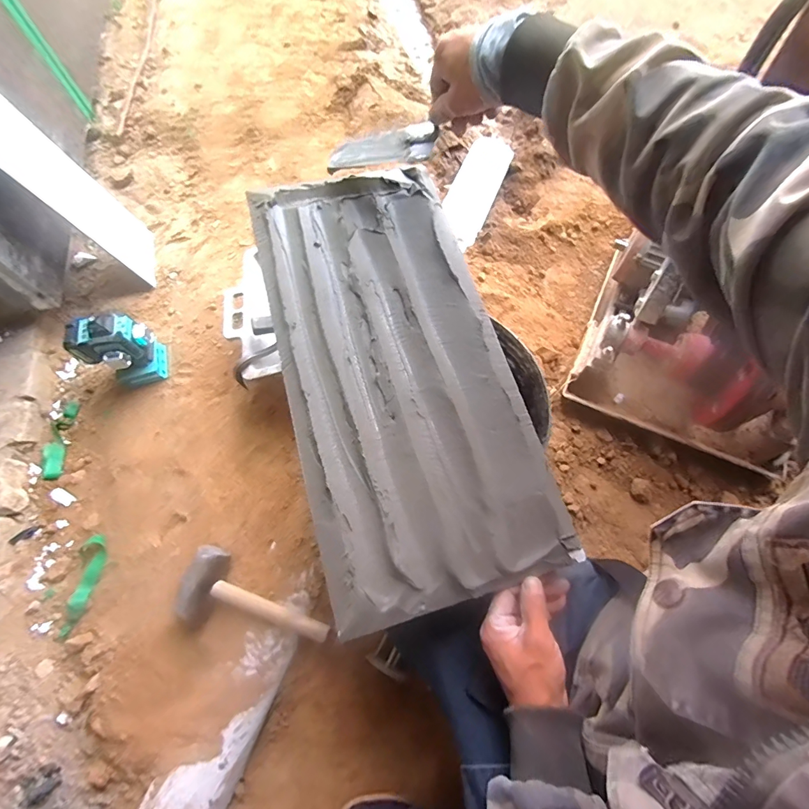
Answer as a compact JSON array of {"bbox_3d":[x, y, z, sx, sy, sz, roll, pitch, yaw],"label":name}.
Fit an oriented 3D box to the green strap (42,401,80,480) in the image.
[{"bbox_3d":[-0.756,0.076,0.885,0.040,0.018,0.175,-3,67,0],"label":"green strap"}]

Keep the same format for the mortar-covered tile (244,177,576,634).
[{"bbox_3d":[-0.012,-0.067,0.503,0.263,0.021,0.574,-14,71,-8],"label":"mortar-covered tile"}]

